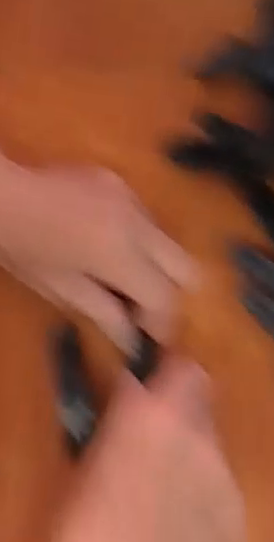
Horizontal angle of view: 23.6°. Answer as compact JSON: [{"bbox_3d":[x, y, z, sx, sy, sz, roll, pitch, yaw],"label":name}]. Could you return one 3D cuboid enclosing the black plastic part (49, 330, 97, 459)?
[{"bbox_3d":[-0.037,0.068,0.374,0.020,0.010,0.070,-14,80,-5],"label":"black plastic part"}]

